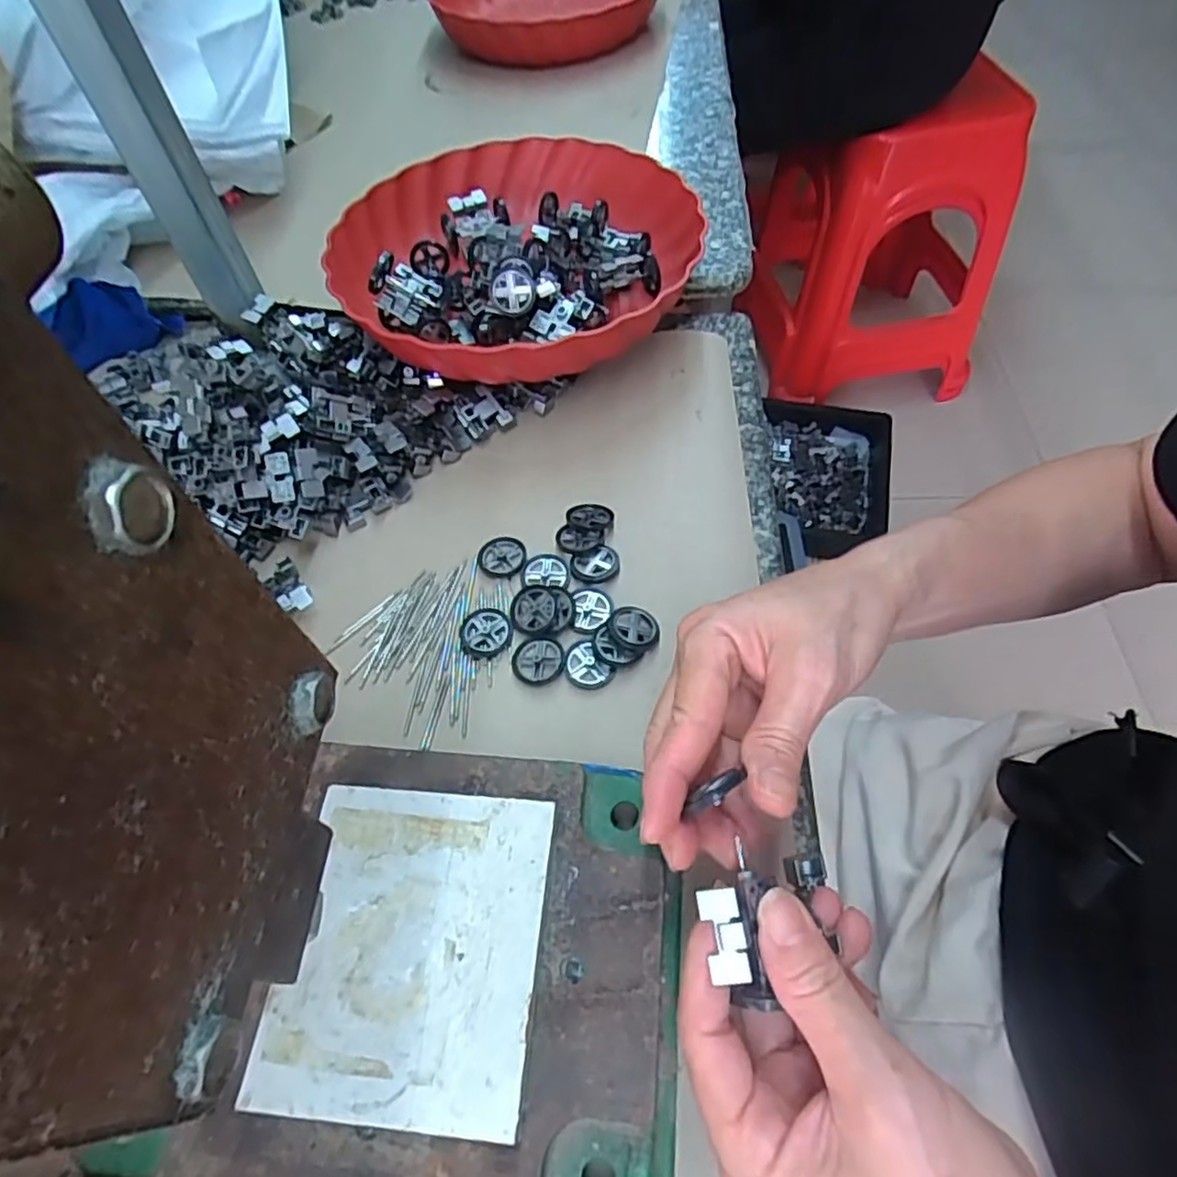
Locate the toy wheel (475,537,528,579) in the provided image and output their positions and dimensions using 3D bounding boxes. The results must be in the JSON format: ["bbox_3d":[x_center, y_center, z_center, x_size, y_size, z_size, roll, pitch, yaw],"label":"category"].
[{"bbox_3d":[-0.050,-0.019,0.395,0.027,0.004,0.026,-2,58,2],"label":"toy wheel"}]

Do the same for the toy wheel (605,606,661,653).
[{"bbox_3d":[0.023,0.021,0.362,0.026,0.006,0.027,-2,58,2],"label":"toy wheel"}]

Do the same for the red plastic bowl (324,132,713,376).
[{"bbox_3d":[-0.049,-0.218,0.473,0.228,0.071,0.230,-2,58,2],"label":"red plastic bowl"}]

